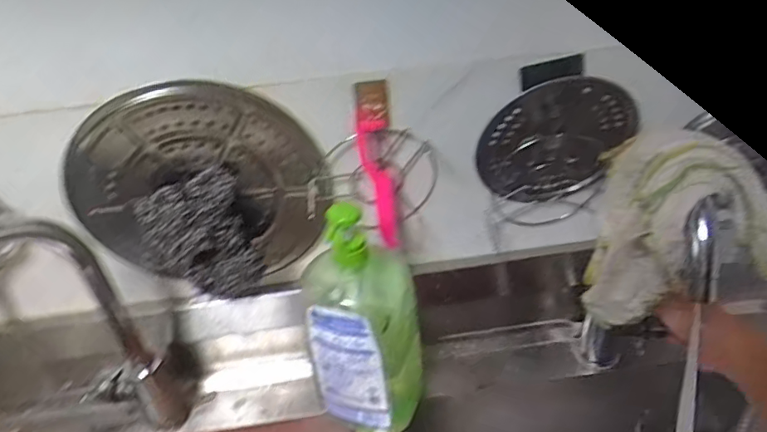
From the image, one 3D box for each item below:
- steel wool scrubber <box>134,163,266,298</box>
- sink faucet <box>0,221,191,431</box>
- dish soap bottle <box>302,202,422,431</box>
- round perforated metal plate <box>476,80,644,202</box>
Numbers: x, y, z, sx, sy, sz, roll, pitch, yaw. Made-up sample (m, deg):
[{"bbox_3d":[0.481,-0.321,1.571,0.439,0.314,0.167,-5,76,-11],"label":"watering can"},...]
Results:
[{"bbox_3d":[-0.190,0.030,0.610,0.111,0.144,0.057,-14,42,-12],"label":"steel wool scrubber"},{"bbox_3d":[-0.333,0.152,0.581,0.189,0.339,0.066,-34,49,-31],"label":"sink faucet"},{"bbox_3d":[-0.012,0.115,0.607,0.087,0.274,0.108,19,46,25],"label":"dish soap bottle"},{"bbox_3d":[0.177,-0.078,0.591,0.153,0.169,0.020,17,49,-28],"label":"round perforated metal plate"}]

